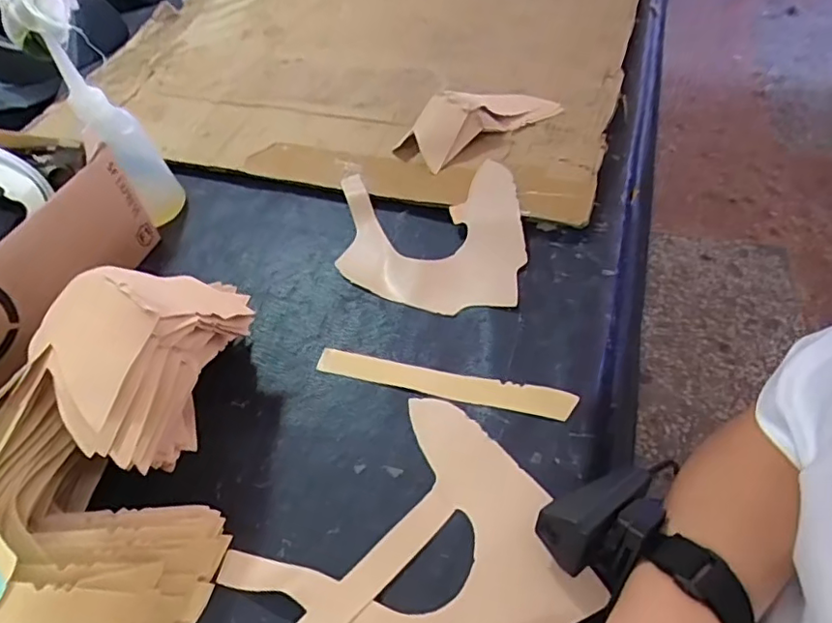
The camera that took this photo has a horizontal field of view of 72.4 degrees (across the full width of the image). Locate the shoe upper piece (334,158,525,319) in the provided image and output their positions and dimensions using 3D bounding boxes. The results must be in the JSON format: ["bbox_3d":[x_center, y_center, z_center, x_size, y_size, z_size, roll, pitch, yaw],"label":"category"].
[{"bbox_3d":[0.013,-0.064,0.471,0.149,0.022,0.149,-5,50,1],"label":"shoe upper piece"}]

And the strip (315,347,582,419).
[{"bbox_3d":[0.017,0.048,0.390,0.176,0.006,0.020,11,52,14],"label":"strip"}]

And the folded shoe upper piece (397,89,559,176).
[{"bbox_3d":[0.057,-0.185,0.538,0.156,0.044,0.062,-26,53,-17],"label":"folded shoe upper piece"}]

